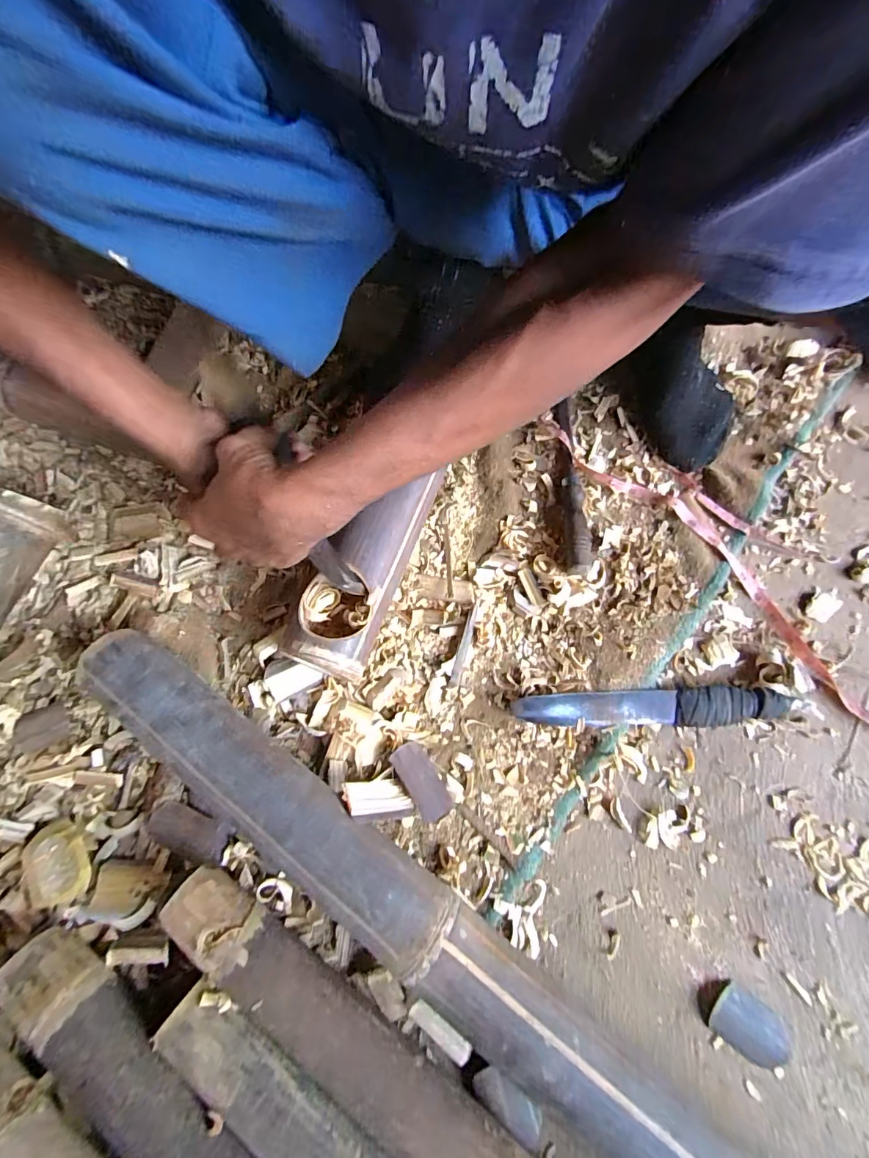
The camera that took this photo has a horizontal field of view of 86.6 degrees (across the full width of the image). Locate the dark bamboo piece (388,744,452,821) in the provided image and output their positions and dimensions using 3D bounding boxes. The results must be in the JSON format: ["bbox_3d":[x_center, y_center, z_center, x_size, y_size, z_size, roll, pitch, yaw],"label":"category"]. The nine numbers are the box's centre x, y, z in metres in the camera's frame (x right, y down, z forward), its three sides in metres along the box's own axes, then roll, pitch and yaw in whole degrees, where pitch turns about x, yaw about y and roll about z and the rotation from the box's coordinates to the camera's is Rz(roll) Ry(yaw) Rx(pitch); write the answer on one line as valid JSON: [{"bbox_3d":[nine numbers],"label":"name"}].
[{"bbox_3d":[-0.012,0.187,0.430,0.029,0.019,0.069,-33,76,-7],"label":"dark bamboo piece"}]

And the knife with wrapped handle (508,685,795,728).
[{"bbox_3d":[0.209,0.125,0.447,0.258,0.027,0.036,-2,75,1],"label":"knife with wrapped handle"}]

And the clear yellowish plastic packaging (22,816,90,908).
[{"bbox_3d":[-0.344,0.258,0.419,0.062,0.021,0.067,0,75,2],"label":"clear yellowish plastic packaging"}]

